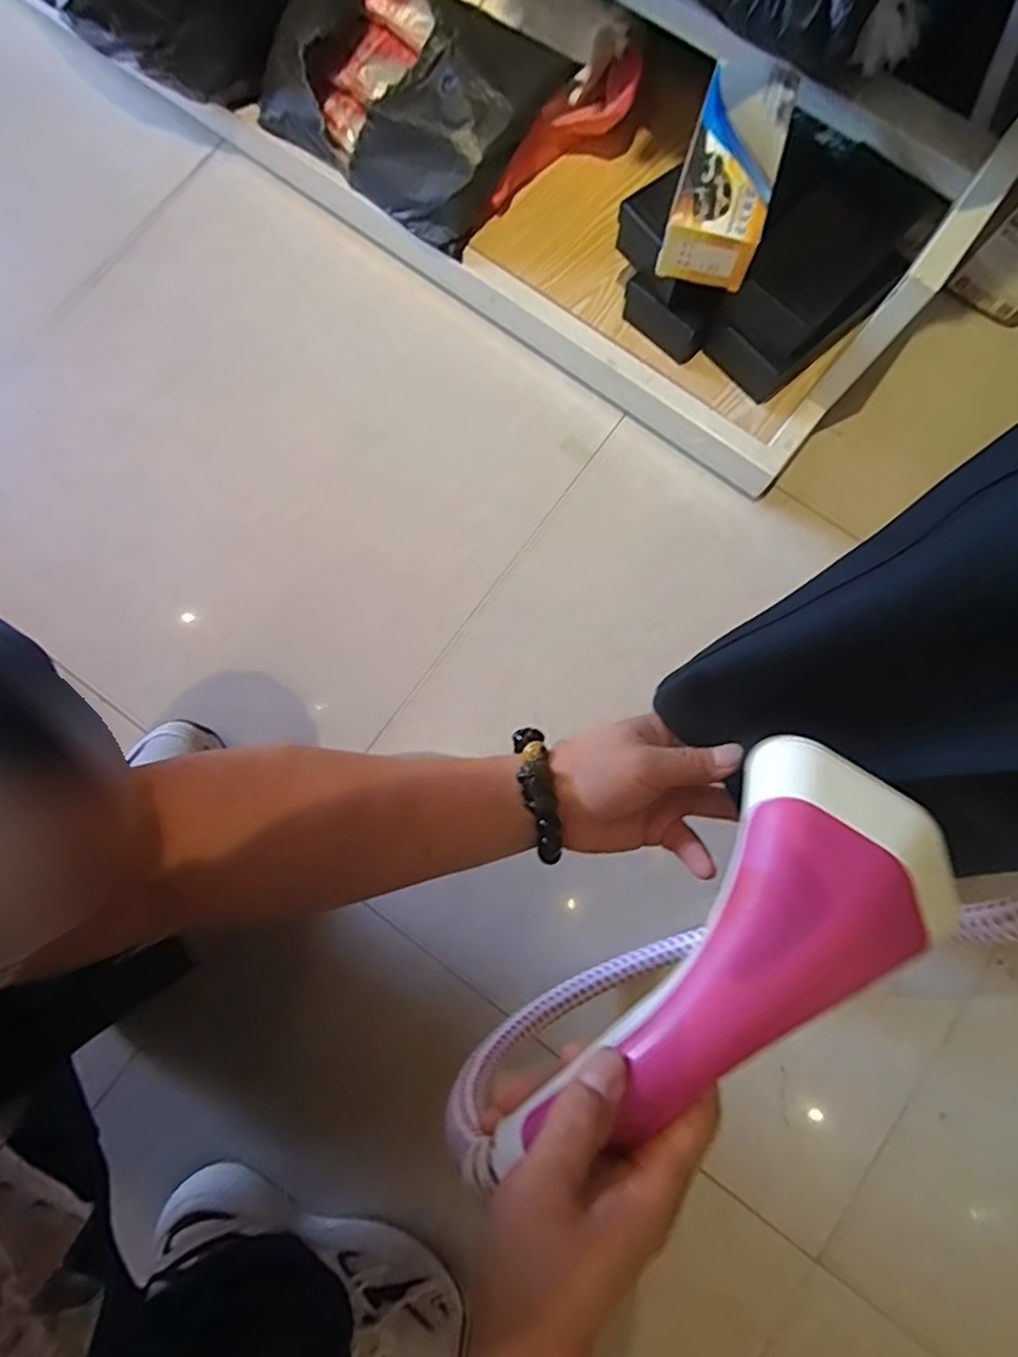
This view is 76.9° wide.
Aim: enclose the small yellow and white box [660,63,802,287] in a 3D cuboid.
[{"bbox_3d":[0.179,-0.409,0.521,0.075,0.050,0.165,18,81,4],"label":"small yellow and white box"}]

